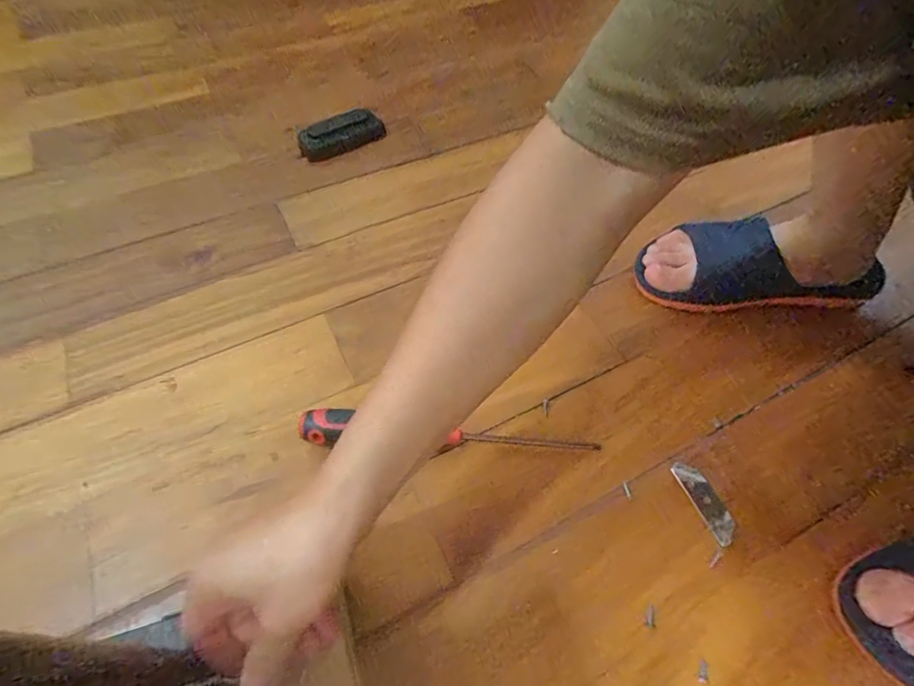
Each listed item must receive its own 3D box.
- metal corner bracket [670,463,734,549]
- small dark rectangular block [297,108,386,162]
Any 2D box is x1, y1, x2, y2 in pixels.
[{"bbox_3d":[0.196,0.123,0.368,0.022,0.004,0.063,-18,59,-13],"label":"metal corner bracket"},{"bbox_3d":[-0.147,-0.268,0.599,0.109,0.040,0.024,-25,61,-17],"label":"small dark rectangular block"}]

